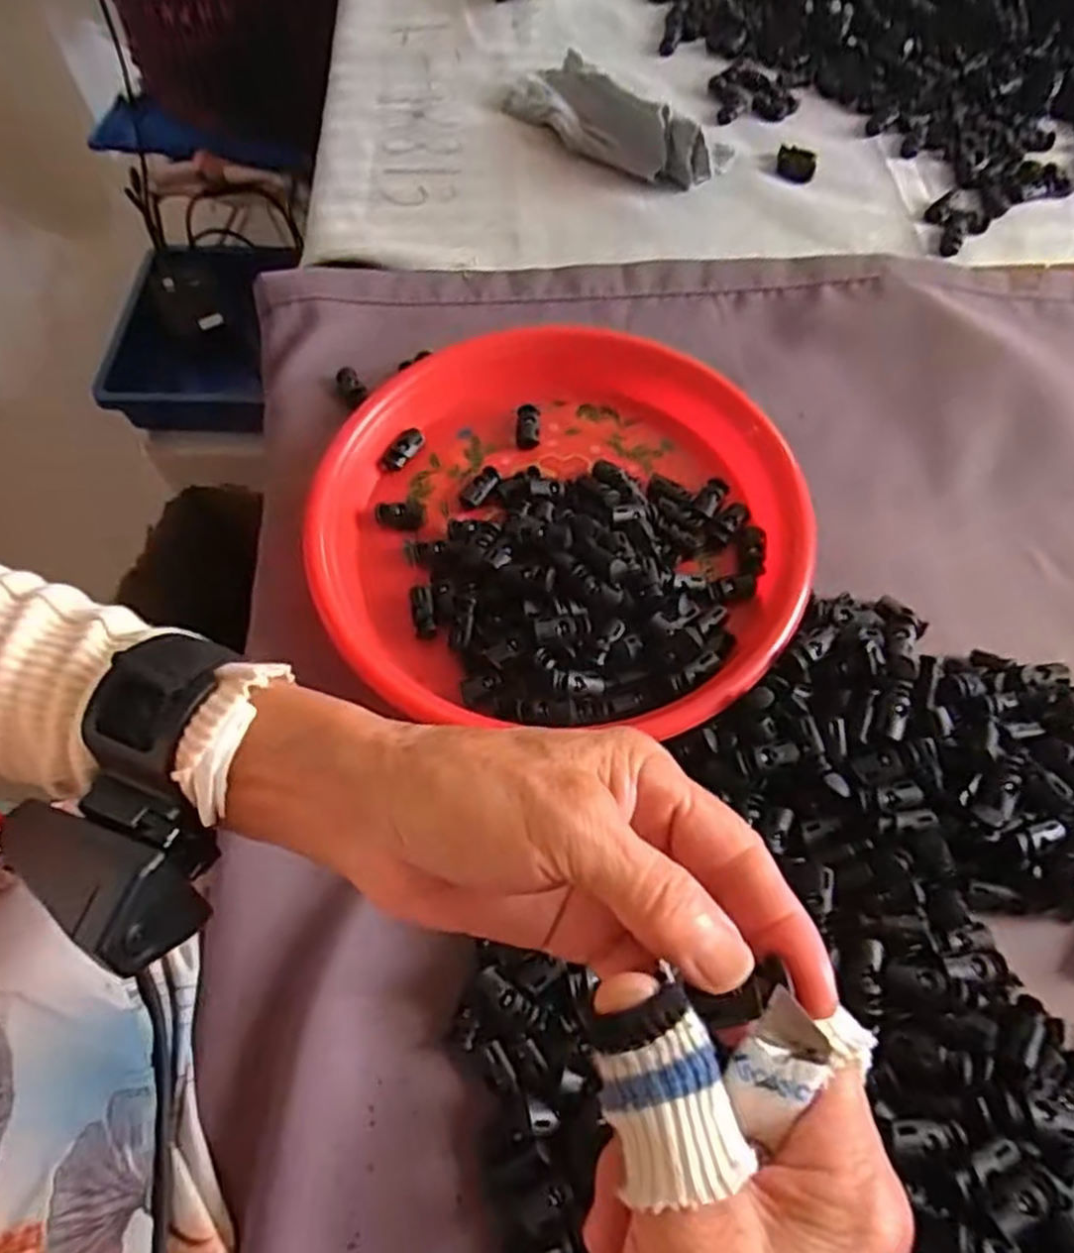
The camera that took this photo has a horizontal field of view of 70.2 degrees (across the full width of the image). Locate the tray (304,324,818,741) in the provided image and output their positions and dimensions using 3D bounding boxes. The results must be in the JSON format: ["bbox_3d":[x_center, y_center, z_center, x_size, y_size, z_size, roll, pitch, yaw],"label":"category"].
[{"bbox_3d":[0.013,-0.058,0.405,0.250,0.036,0.230,-1,64,1],"label":"tray"}]

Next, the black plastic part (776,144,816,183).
[{"bbox_3d":[0.189,-0.335,0.555,0.027,0.007,0.032,10,65,6],"label":"black plastic part"}]

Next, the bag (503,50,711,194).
[{"bbox_3d":[0.048,-0.374,0.556,0.071,0.042,0.179,-33,68,-13],"label":"bag"}]

